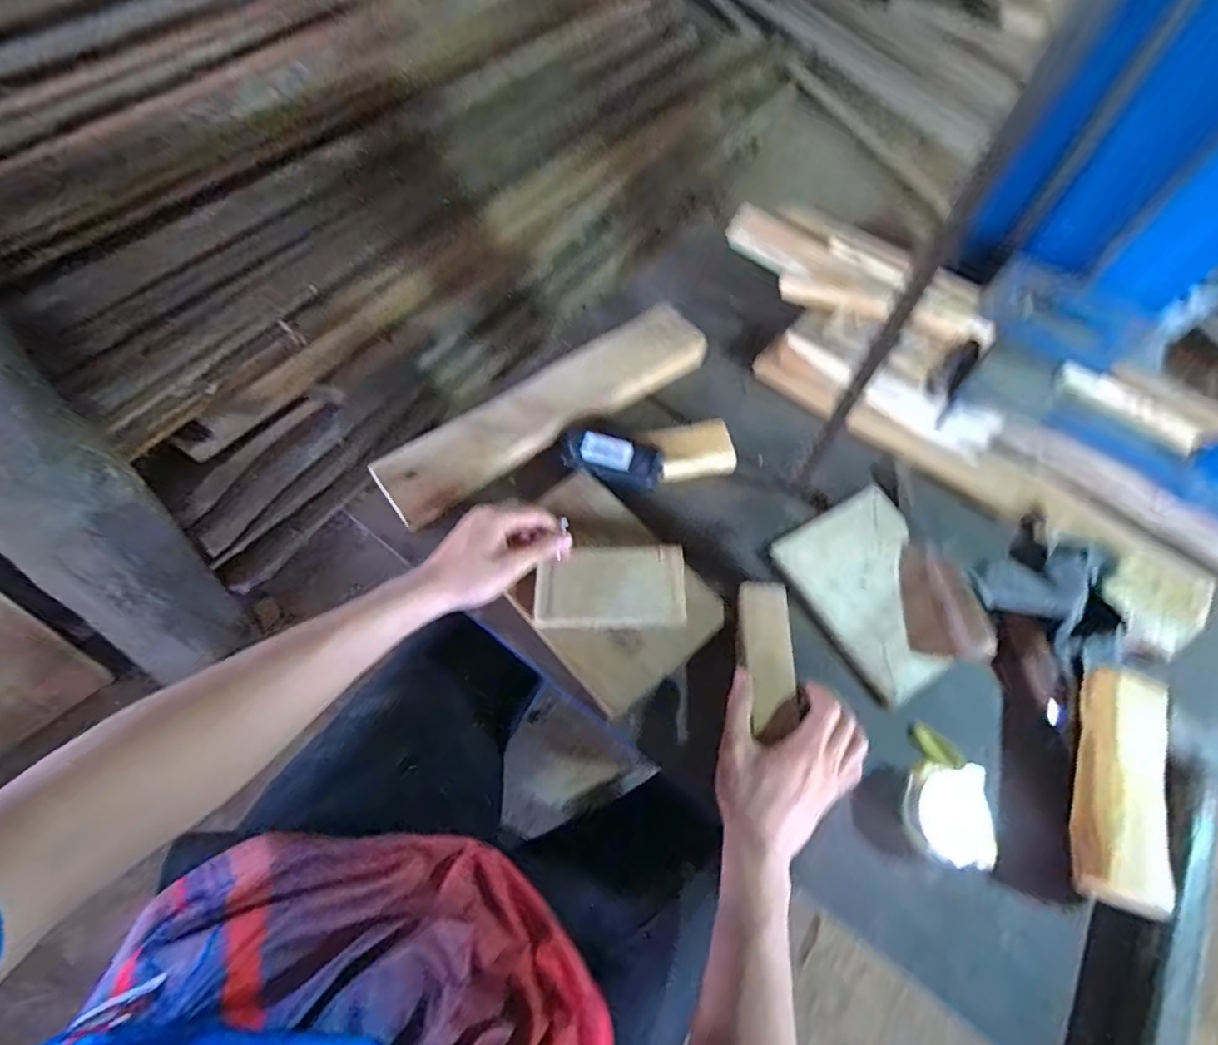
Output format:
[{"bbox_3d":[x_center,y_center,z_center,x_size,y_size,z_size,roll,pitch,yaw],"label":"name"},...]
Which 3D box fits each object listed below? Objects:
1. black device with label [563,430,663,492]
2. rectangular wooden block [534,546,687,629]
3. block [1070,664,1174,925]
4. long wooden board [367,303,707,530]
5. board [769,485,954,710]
[{"bbox_3d":[0.002,-0.067,0.606,0.106,0.027,0.046,19,61,6],"label":"black device with label"},{"bbox_3d":[0.002,0.058,0.533,0.134,0.008,0.076,-1,67,-2],"label":"rectangular wooden block"},{"bbox_3d":[0.423,0.216,0.479,0.057,0.040,0.180,21,62,7],"label":"block"},{"bbox_3d":[-0.062,-0.131,0.633,0.394,0.033,0.080,-34,72,-15],"label":"long wooden board"},{"bbox_3d":[0.270,0.063,0.579,0.146,0.020,0.181,-27,66,-18],"label":"board"}]

